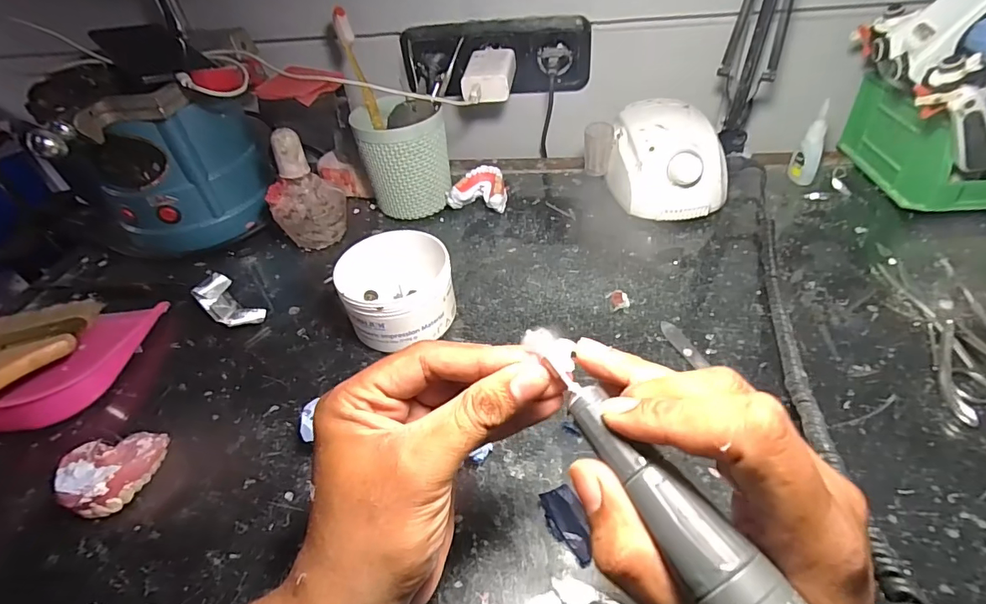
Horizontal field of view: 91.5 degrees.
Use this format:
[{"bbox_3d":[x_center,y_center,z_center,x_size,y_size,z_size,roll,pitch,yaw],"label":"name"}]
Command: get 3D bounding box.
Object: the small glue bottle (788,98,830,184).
[{"bbox_3d":[0.334,-0.164,0.504,0.025,0.083,0.020,16,48,23],"label":"small glue bottle"}]

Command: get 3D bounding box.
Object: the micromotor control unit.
[{"bbox_3d":[0.181,-0.152,0.513,0.106,0.081,0.127,-2,43,5],"label":"micromotor control unit"}]

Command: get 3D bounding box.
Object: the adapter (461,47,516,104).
[{"bbox_3d":[-0.003,-0.258,0.543,0.052,0.033,0.090,1,44,9],"label":"adapter"}]

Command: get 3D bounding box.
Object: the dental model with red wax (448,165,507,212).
[{"bbox_3d":[-0.012,-0.125,0.545,0.061,0.034,0.054,8,45,15],"label":"dental model with red wax"}]

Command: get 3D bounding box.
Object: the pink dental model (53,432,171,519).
[{"bbox_3d":[-0.266,0.111,0.330,0.058,0.027,0.060,13,47,20],"label":"pink dental model"}]

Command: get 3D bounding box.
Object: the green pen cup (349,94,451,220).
[{"bbox_3d":[-0.094,-0.159,0.527,0.088,0.121,0.084,-4,43,4],"label":"green pen cup"}]

